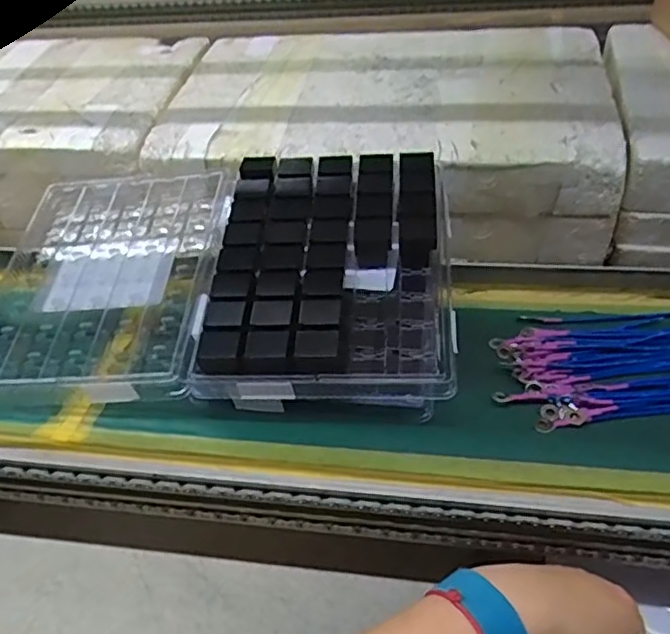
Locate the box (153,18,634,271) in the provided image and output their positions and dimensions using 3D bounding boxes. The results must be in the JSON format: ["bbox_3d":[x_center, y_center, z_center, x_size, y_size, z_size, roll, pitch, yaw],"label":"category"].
[{"bbox_3d":[0.054,-0.198,0.682,0.450,0.141,0.282,4,43,12],"label":"box"}]

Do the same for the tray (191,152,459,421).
[{"bbox_3d":[-0.001,-0.037,0.454,0.168,0.063,0.208,5,58,0],"label":"tray"}]

